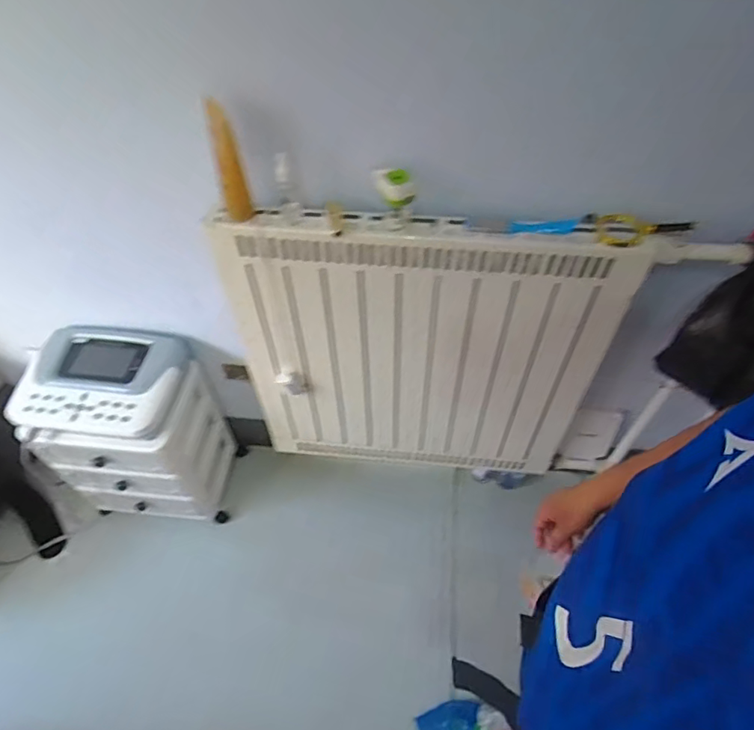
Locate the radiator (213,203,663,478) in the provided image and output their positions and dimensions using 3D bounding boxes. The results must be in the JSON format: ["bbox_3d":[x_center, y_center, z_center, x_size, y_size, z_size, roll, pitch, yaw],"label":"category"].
[{"bbox_3d":[0.088,-0.001,1.092,0.726,0.702,0.058,2,52,3],"label":"radiator"}]

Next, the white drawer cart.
[{"bbox_3d":[-0.601,0.201,1.349,0.354,0.425,0.256,3,52,4],"label":"white drawer cart"}]

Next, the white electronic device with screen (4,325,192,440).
[{"bbox_3d":[-0.614,0.033,1.177,0.336,0.112,0.269,5,52,5],"label":"white electronic device with screen"}]

